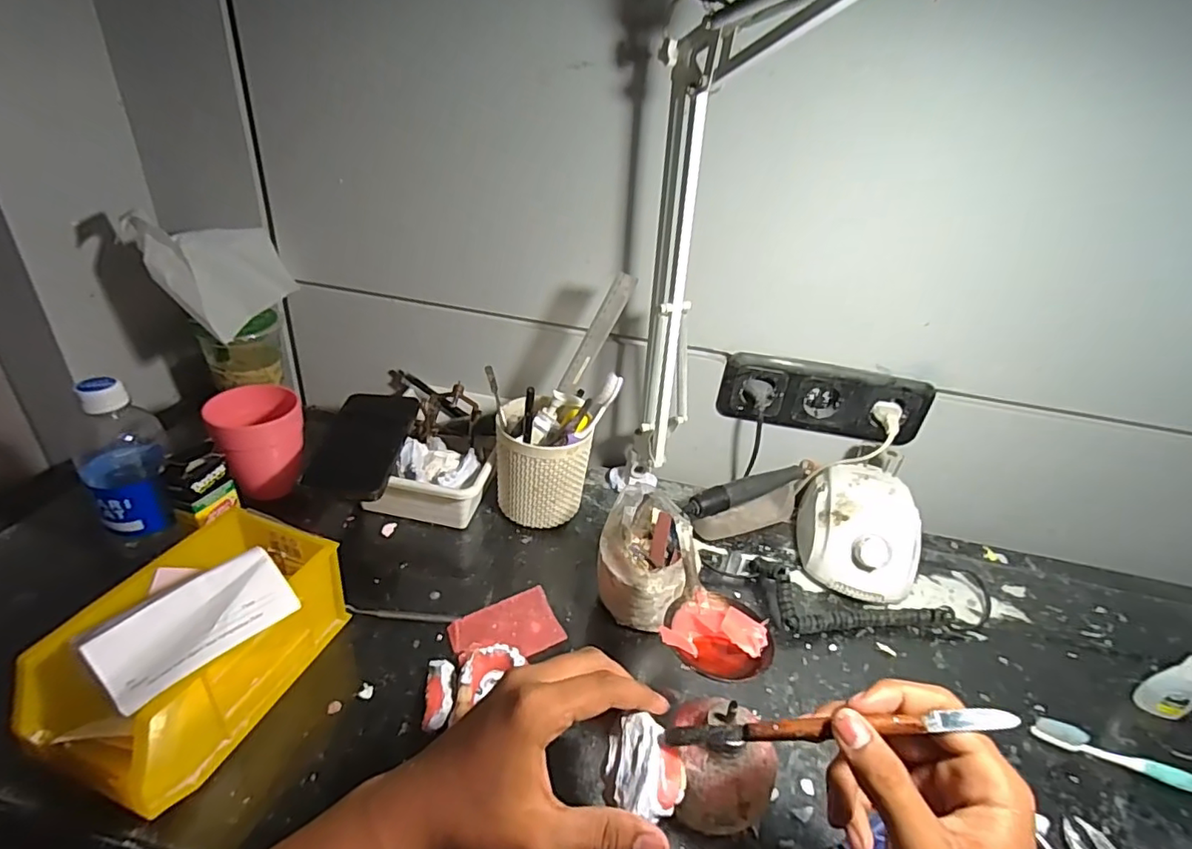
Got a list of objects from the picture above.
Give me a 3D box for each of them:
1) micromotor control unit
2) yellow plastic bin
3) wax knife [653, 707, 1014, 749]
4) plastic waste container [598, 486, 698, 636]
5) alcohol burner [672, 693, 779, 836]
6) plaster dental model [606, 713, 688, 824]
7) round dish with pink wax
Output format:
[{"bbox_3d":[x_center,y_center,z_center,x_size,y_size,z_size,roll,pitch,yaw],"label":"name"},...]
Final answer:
[{"bbox_3d":[0.274,0.110,0.584,0.106,0.079,0.136,13,33,8],"label":"micromotor control unit"},{"bbox_3d":[-0.270,0.147,0.385,0.104,0.105,0.170,17,33,14],"label":"yellow plastic bin"},{"bbox_3d":[0.121,0.159,0.294,0.172,0.008,0.012,-11,30,13],"label":"wax knife"},{"bbox_3d":[0.039,0.124,0.490,0.075,0.103,0.086,12,32,6],"label":"plastic waste container"},{"bbox_3d":[0.082,0.225,0.375,0.071,0.068,0.070,6,32,-4],"label":"alcohol burner"},{"bbox_3d":[0.027,0.192,0.317,0.037,0.028,0.044,29,50,-12],"label":"plaster dental model"},{"bbox_3d":[0.083,0.141,0.378,0.069,0.016,0.061,20,34,19],"label":"round dish with pink wax"}]

